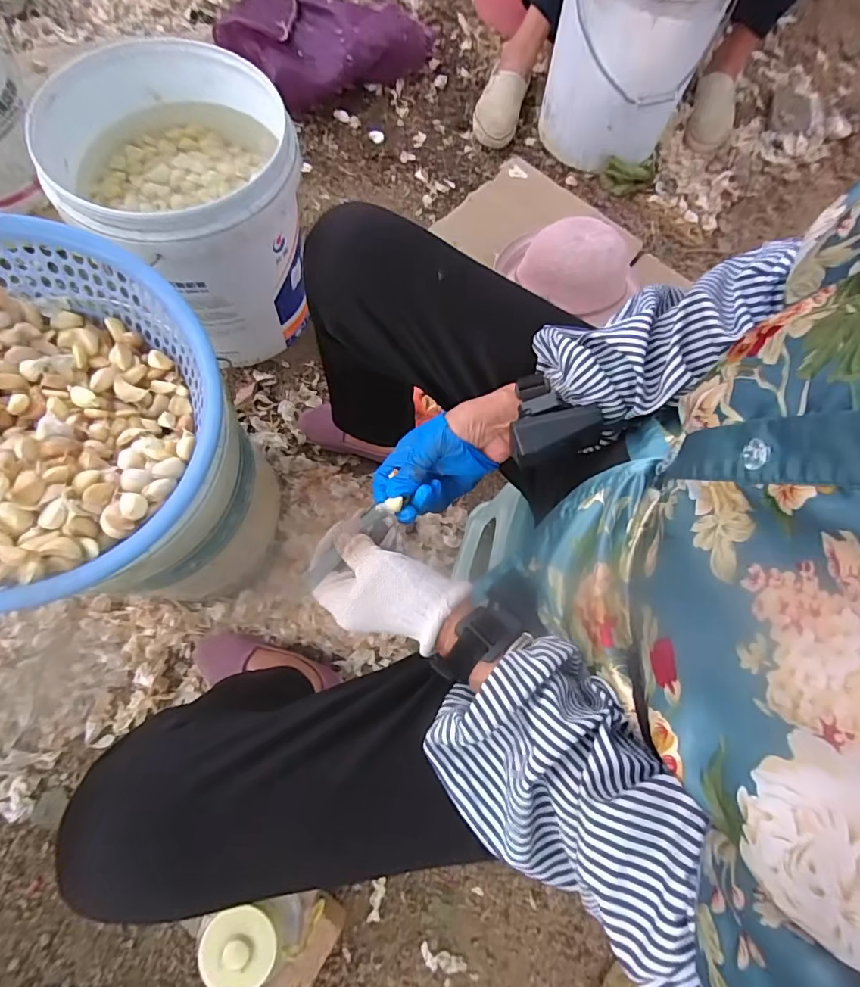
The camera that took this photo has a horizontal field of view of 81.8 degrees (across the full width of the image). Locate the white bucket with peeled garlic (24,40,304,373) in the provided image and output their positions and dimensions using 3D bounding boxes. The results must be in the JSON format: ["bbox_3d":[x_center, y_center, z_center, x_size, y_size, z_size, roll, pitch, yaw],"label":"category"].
[{"bbox_3d":[-0.339,-0.421,0.754,0.296,0.299,0.324,1,74,-2],"label":"white bucket with peeled garlic"}]

